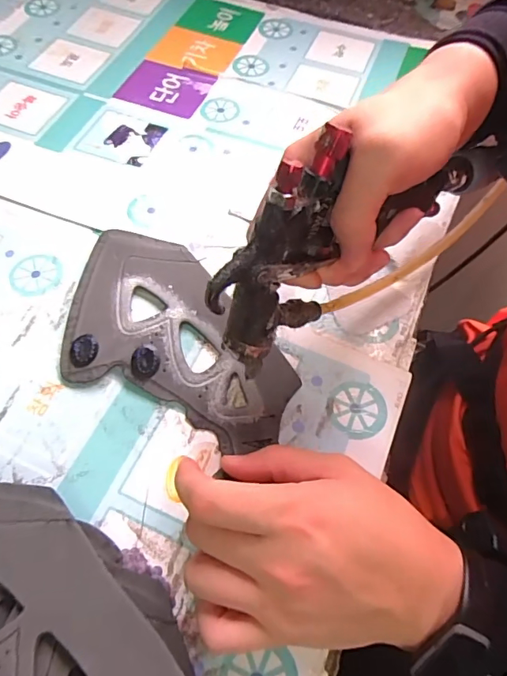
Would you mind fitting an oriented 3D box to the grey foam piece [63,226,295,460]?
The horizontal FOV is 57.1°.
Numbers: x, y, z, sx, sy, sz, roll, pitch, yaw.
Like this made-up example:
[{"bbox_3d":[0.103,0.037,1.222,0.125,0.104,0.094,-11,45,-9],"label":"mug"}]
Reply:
[{"bbox_3d":[-0.053,-0.006,0.337,0.183,0.011,0.126,22,64,10],"label":"grey foam piece"}]

